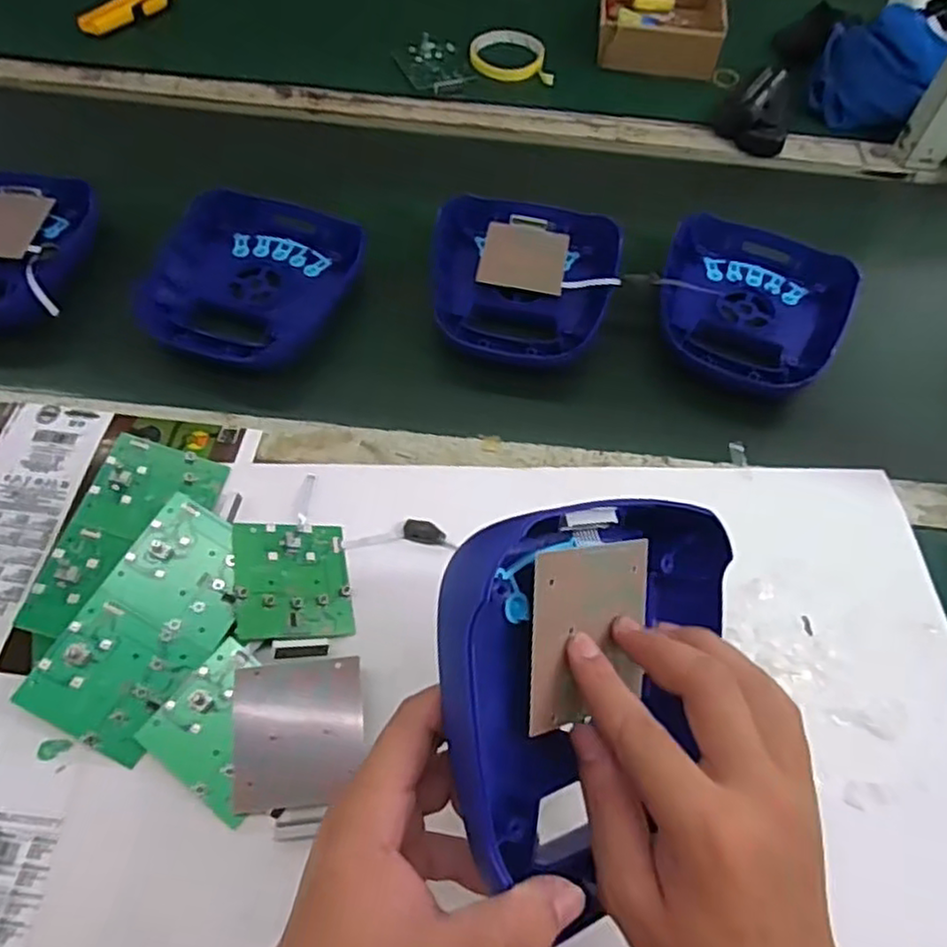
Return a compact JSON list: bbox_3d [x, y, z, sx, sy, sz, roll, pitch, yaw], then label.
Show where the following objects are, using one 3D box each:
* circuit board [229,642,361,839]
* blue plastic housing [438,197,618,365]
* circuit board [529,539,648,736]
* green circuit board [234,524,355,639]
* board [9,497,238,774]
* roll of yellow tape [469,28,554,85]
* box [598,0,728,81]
[{"bbox_3d":[-0.102,0.152,0.412,0.074,0.014,0.107,-3,58,-5],"label":"circuit board"},{"bbox_3d":[0.043,-0.175,0.624,0.160,0.039,0.183,9,58,2],"label":"blue plastic housing"},{"bbox_3d":[0.055,0.072,0.320,0.074,0.004,0.077,-2,92,-37],"label":"circuit board"},{"bbox_3d":[-0.118,0.070,0.463,0.073,0.006,0.078,3,60,-26],"label":"green circuit board"},{"bbox_3d":[-0.198,0.091,0.437,0.076,0.011,0.149,33,66,-7],"label":"board"},{"bbox_3d":[0.047,-0.498,0.838,0.101,0.017,0.101,1,58,-2],"label":"roll of yellow tape"},{"bbox_3d":[0.226,-0.555,0.848,0.148,0.054,0.177,11,58,4],"label":"box"}]

